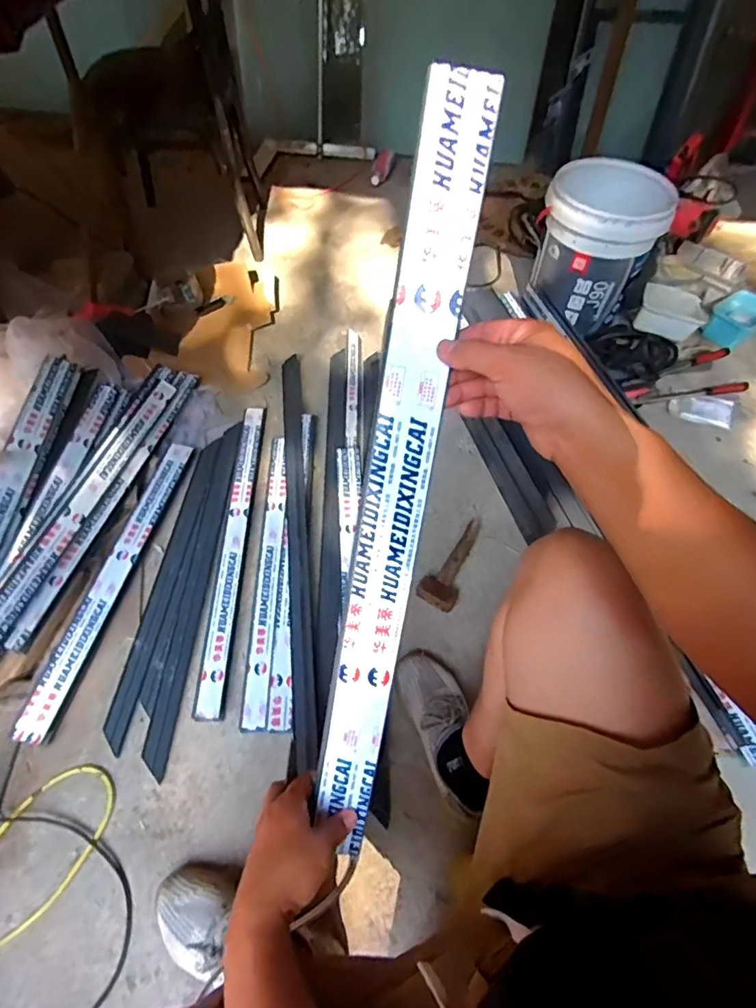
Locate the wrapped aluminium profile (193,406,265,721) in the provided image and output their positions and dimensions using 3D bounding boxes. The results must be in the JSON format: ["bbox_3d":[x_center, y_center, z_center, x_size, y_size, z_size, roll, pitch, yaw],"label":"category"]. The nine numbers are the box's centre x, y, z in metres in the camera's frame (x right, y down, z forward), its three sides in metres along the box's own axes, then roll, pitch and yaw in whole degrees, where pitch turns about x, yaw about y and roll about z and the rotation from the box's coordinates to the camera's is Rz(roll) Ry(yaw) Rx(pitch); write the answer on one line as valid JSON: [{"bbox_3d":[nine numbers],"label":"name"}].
[{"bbox_3d":[-0.298,0.073,1.083,0.054,0.031,0.704,1,56,-3],"label":"wrapped aluminium profile"}]

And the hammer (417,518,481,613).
[{"bbox_3d":[0.169,0.124,1.071,0.080,0.055,0.224,32,60,17],"label":"hammer"}]

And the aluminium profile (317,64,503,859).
[{"bbox_3d":[0.015,0.000,0.471,0.062,0.672,0.010,11,14,4],"label":"aluminium profile"}]

